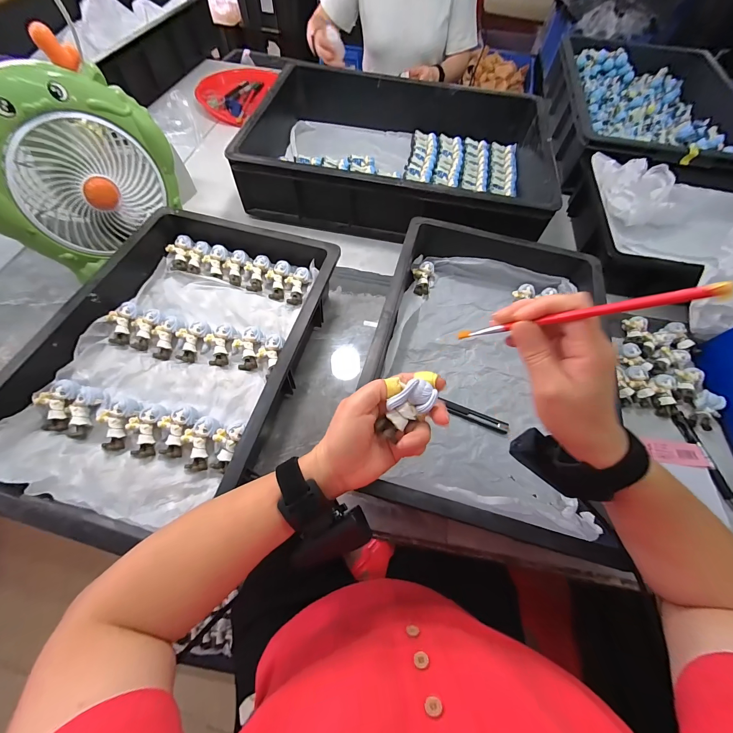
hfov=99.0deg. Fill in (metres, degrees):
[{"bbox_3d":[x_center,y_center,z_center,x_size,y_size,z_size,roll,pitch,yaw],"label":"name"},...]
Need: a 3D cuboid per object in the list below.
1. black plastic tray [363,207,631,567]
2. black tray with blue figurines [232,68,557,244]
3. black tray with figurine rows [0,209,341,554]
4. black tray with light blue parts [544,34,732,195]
[{"bbox_3d":[0.167,-0.011,0.445,0.309,0.092,0.442,15,62,5],"label":"black plastic tray"},{"bbox_3d":[0.061,-0.439,0.658,0.584,0.116,0.402,11,62,3],"label":"black tray with blue figurines"},{"bbox_3d":[-0.253,-0.018,0.439,0.318,0.095,0.439,15,62,5],"label":"black tray with figurine rows"},{"bbox_3d":[0.654,-0.593,0.743,0.367,0.122,0.568,11,62,3],"label":"black tray with light blue parts"}]

